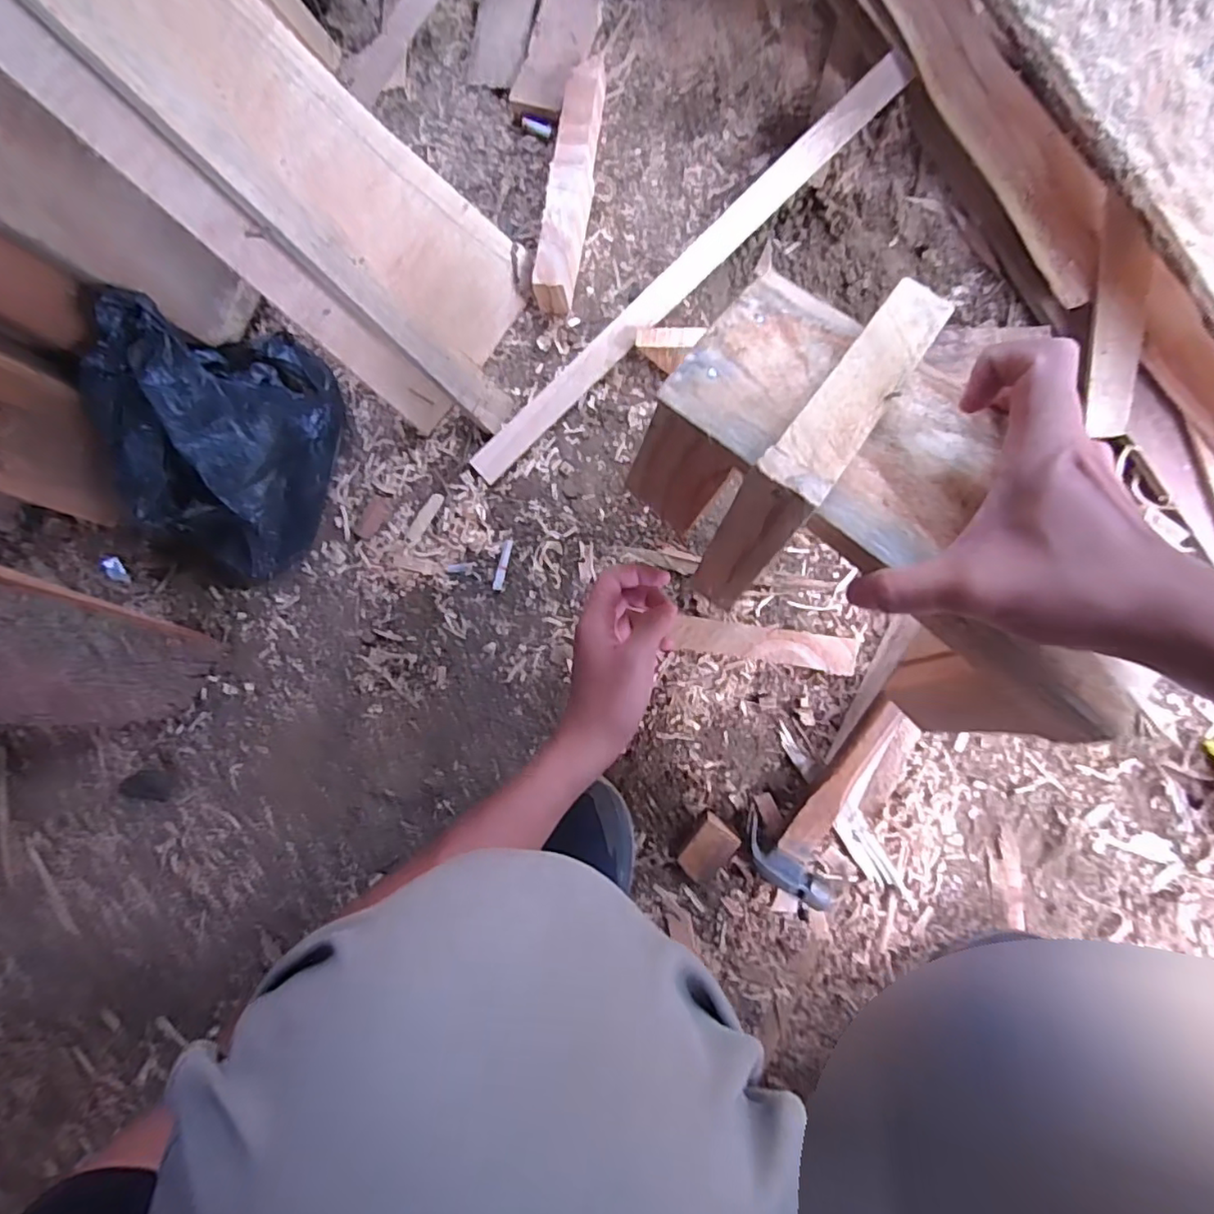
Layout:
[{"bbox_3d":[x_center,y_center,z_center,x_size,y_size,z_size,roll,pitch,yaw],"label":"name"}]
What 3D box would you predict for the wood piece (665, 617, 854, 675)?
[{"bbox_3d":[0.139,0.033,0.538,0.152,0.017,0.031,8,86,7],"label":"wood piece"}]

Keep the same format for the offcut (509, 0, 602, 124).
[{"bbox_3d":[-0.048,-0.512,0.561,0.054,0.017,0.121,19,87,8],"label":"offcut"}]

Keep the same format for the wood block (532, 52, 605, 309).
[{"bbox_3d":[-0.032,-0.380,0.546,0.032,0.041,0.220,9,86,7],"label":"wood block"}]

